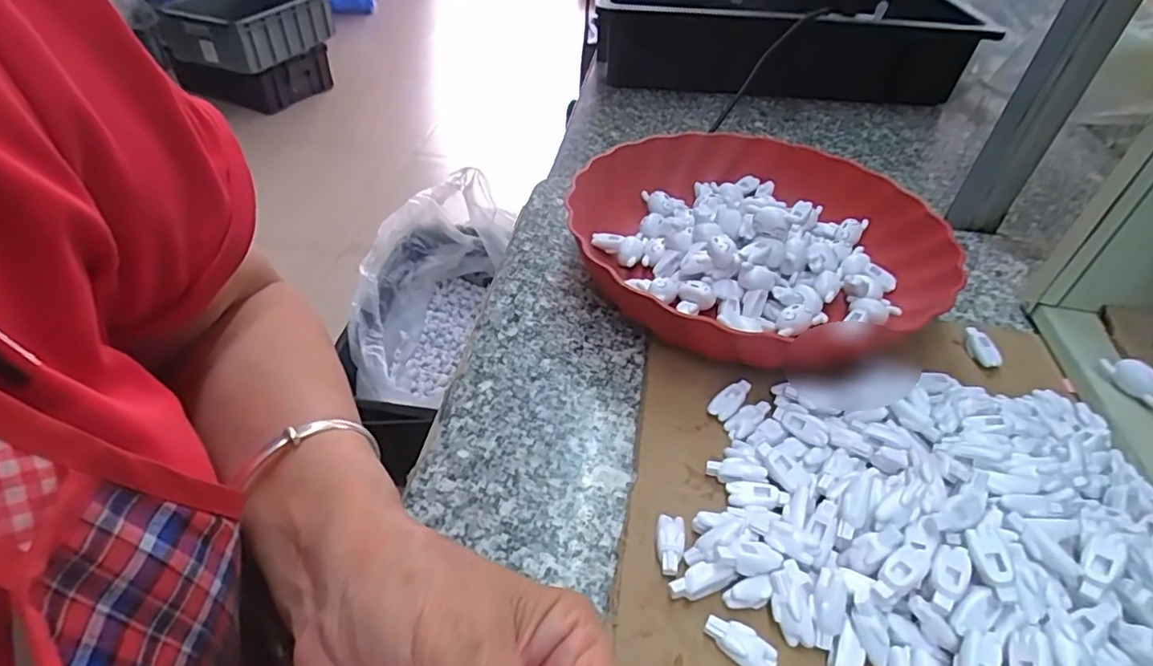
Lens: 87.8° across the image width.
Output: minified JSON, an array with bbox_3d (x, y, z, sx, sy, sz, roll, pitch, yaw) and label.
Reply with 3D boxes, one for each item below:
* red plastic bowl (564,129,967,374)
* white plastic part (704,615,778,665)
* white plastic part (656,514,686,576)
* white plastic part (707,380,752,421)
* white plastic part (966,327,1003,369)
[{"bbox_3d":[0.113,-0.072,0.415,0.249,0.050,0.223,-19,47,-20],"label":"red plastic bowl"},{"bbox_3d":[0.064,0.123,0.236,0.029,0.010,0.012,21,47,20],"label":"white plastic part"},{"bbox_3d":[0.041,0.094,0.266,0.012,0.010,0.027,9,44,8],"label":"white plastic part"},{"bbox_3d":[0.084,0.036,0.325,0.027,0.004,0.013,-39,55,-16],"label":"white plastic part"},{"bbox_3d":[0.250,0.008,0.370,0.010,0.013,0.029,-5,44,-6],"label":"white plastic part"}]

